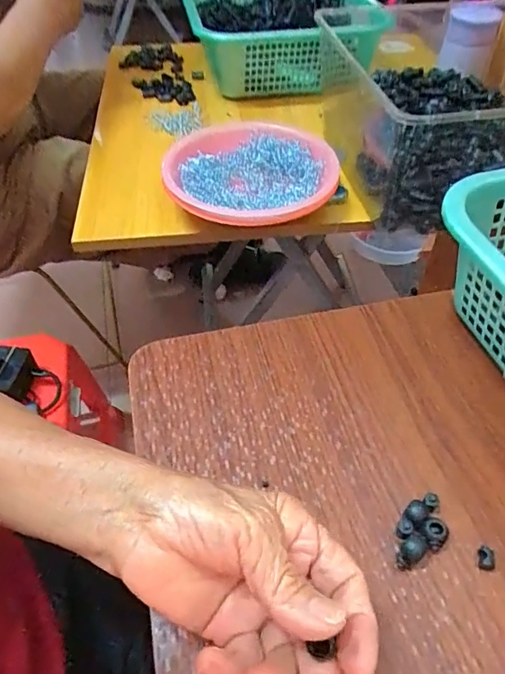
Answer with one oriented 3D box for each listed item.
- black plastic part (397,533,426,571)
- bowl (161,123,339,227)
[{"bbox_3d":[0.091,0.124,0.285,0.013,0.015,0.020,26,54,23],"label":"black plastic part"},{"bbox_3d":[-0.002,-0.190,0.564,0.190,0.035,0.209,-1,48,1],"label":"bowl"}]

